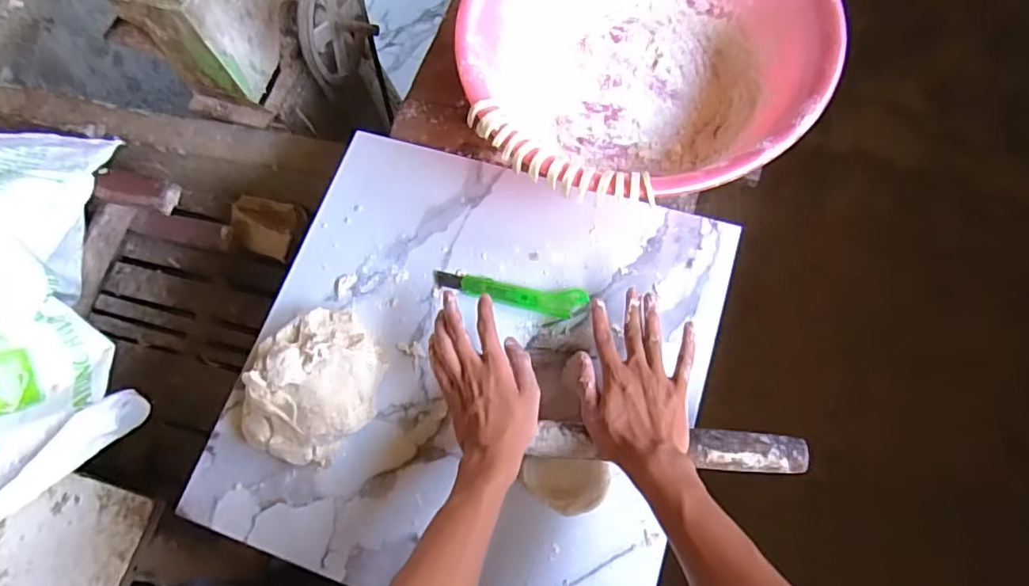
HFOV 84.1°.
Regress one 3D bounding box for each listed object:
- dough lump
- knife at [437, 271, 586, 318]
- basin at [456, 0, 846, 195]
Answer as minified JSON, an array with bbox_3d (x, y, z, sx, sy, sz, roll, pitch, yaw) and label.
[{"bbox_3d":[-0.210,0.094,0.597,0.121,0.070,0.156,17,71,9],"label":"dough lump"},{"bbox_3d":[-0.006,0.000,0.642,0.173,0.008,0.031,10,70,7],"label":"knife"},{"bbox_3d":[0.144,-0.272,0.676,0.397,0.125,0.387,-1,69,3],"label":"basin"}]

